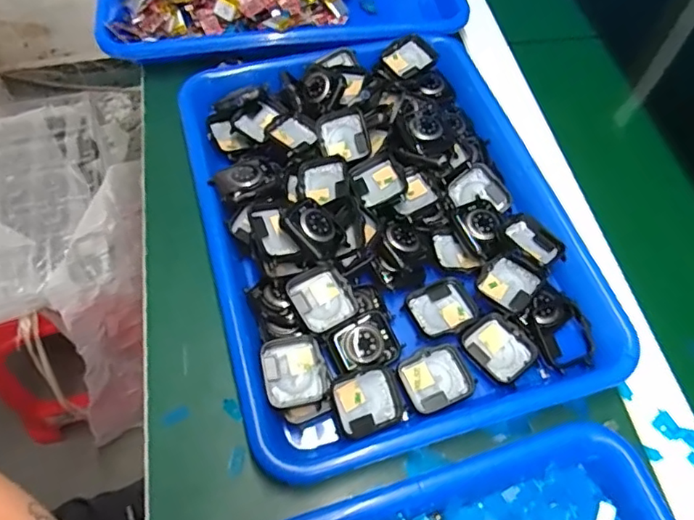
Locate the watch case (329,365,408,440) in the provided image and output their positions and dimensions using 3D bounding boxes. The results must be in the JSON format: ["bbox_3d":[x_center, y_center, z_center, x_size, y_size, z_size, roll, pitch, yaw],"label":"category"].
[{"bbox_3d":[0.012,0.086,0.344,0.042,0.010,0.036,-15,80,-22],"label":"watch case"}]

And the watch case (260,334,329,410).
[{"bbox_3d":[-0.033,0.069,0.344,0.037,0.012,0.040,-12,60,-9],"label":"watch case"}]

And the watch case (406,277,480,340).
[{"bbox_3d":[0.065,0.033,0.375,0.042,0.009,0.037,-24,63,-15],"label":"watch case"}]

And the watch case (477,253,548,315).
[{"bbox_3d":[0.109,0.015,0.378,0.037,0.012,0.038,41,66,20],"label":"watch case"}]

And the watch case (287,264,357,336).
[{"bbox_3d":[-0.015,0.025,0.360,0.037,0.012,0.040,-24,63,-15],"label":"watch case"}]

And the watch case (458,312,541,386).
[{"bbox_3d":[0.100,0.056,0.363,0.036,0.011,0.042,-36,67,-21],"label":"watch case"}]

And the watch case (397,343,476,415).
[{"bbox_3d":[0.057,0.075,0.353,0.043,0.009,0.036,-24,63,-15],"label":"watch case"}]

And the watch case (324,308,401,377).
[{"bbox_3d":[0.010,0.053,0.352,0.041,0.008,0.033,-25,63,-15],"label":"watch case"}]

